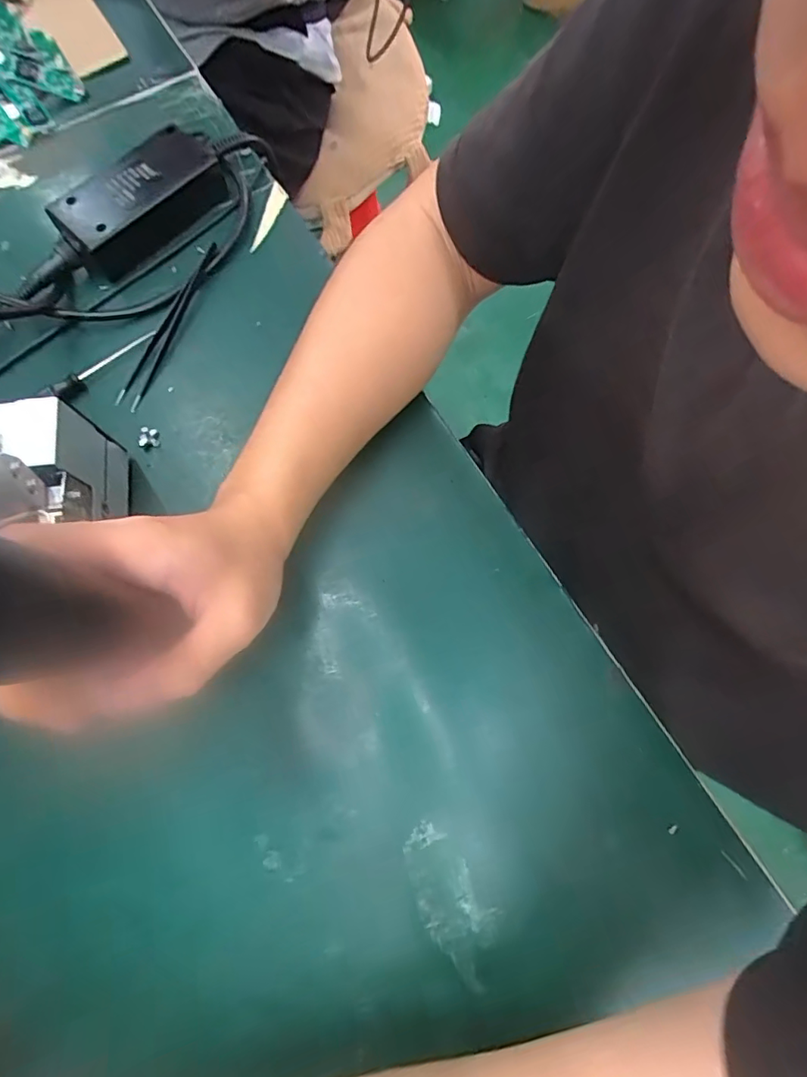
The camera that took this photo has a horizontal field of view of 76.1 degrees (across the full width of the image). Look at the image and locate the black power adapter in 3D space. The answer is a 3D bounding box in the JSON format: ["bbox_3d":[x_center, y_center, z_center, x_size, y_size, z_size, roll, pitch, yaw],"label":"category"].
[{"bbox_3d":[-0.186,-0.243,0.368,0.121,0.026,0.065,-41,78,-9],"label":"black power adapter"}]

